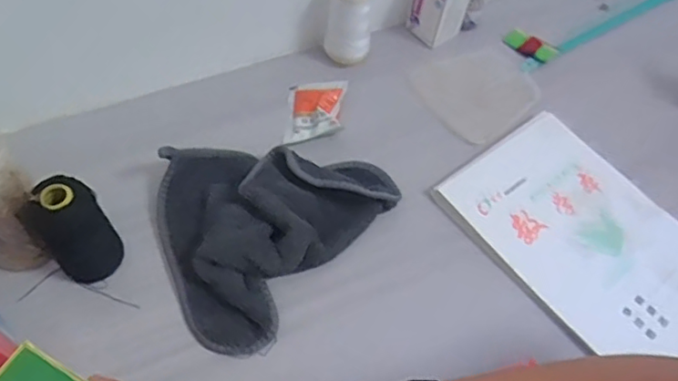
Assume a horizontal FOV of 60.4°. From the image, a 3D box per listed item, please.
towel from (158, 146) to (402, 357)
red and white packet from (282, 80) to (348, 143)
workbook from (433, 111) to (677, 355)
[{"bbox_3d":[-0.076,0.014,0.556,0.186,0.043,0.239,37,61,19],"label":"towel"},{"bbox_3d":[-0.025,-0.092,0.641,0.060,0.019,0.082,6,56,0],"label":"red and white packet"},{"bbox_3d":[0.242,0.040,0.568,0.172,0.008,0.253,-33,64,-23],"label":"workbook"}]

